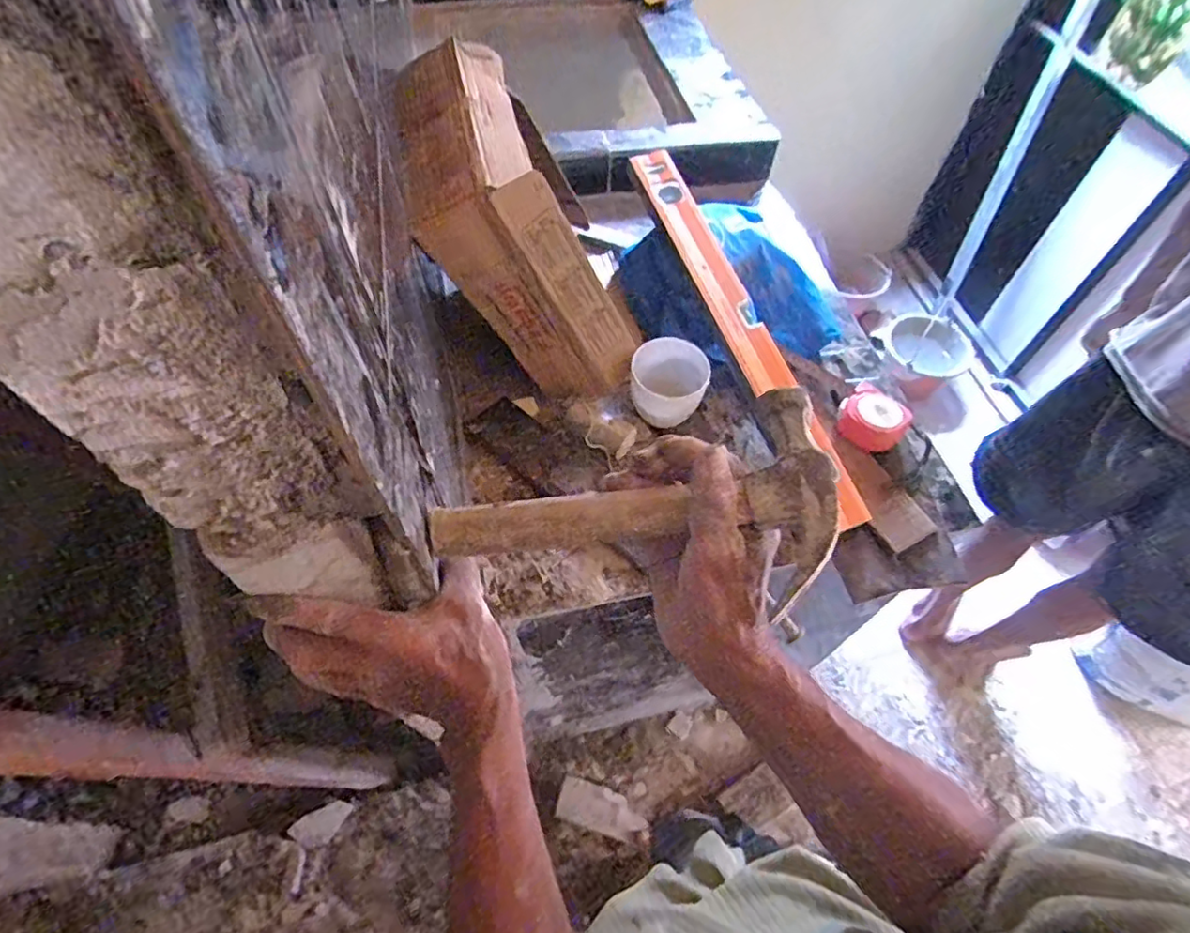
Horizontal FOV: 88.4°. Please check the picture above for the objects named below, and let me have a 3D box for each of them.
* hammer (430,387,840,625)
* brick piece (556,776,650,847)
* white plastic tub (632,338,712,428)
[{"bbox_3d":[0.017,0.028,0.351,0.231,0.029,0.112,-8,56,10],"label":"hammer"},{"bbox_3d":[0.017,0.657,1.170,0.172,0.031,0.077,16,58,9],"label":"brick piece"},{"bbox_3d":[0.091,-0.103,0.754,0.090,0.073,0.080,14,57,7],"label":"white plastic tub"}]

